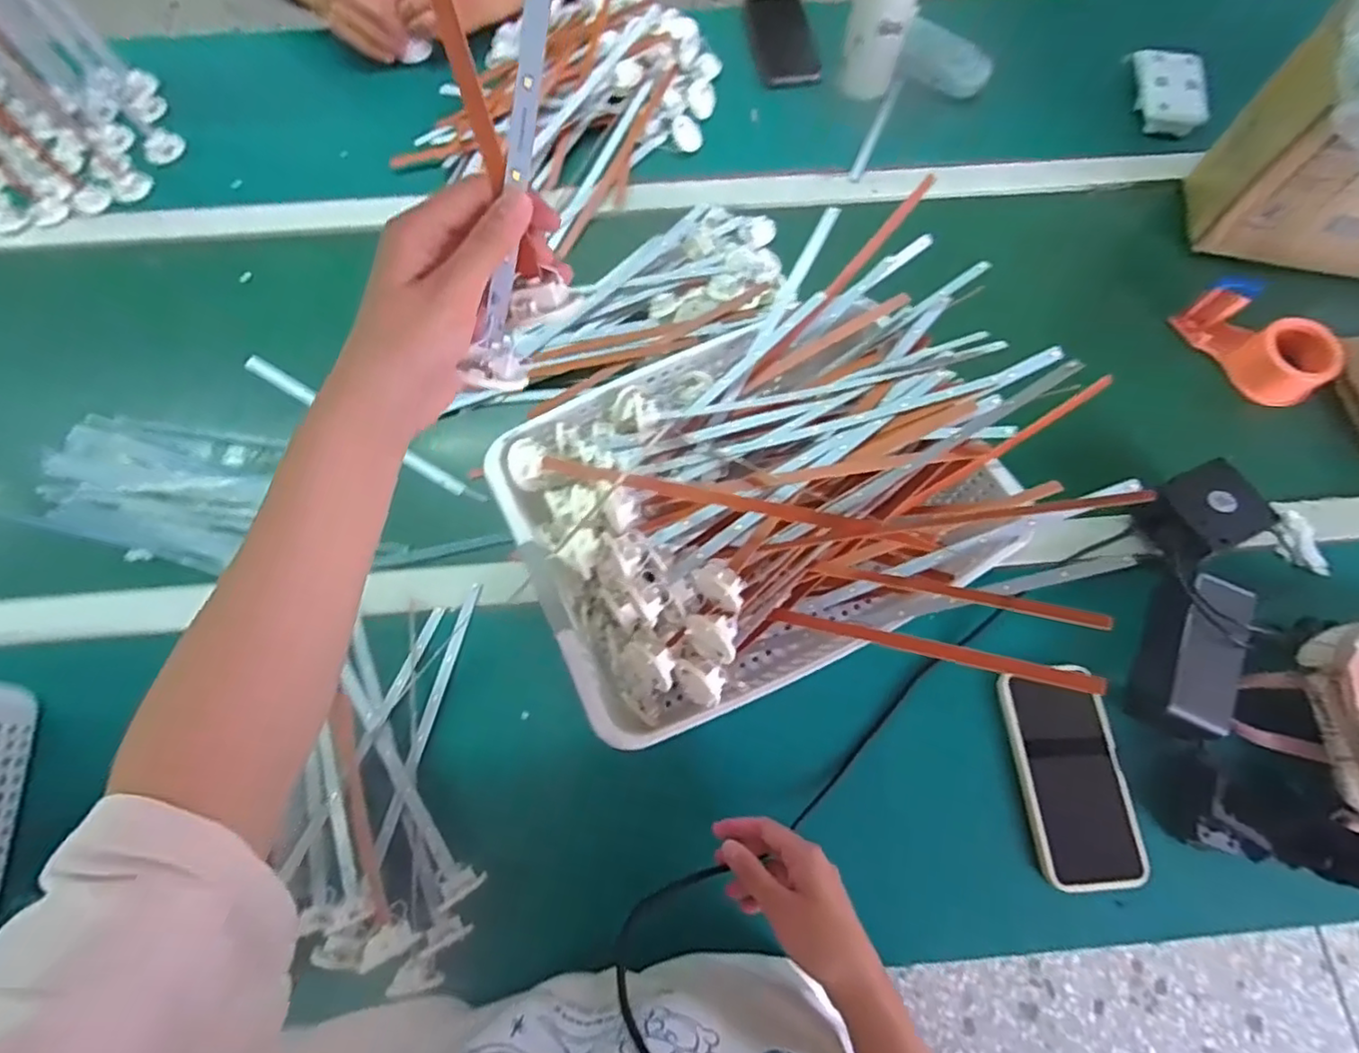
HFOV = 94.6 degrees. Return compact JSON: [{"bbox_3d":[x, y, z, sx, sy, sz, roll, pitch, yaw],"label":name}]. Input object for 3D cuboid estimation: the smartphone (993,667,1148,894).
[{"bbox_3d":[0.317,0.200,0.504,0.080,0.014,0.161,-3,71,-2],"label":"smartphone"}]

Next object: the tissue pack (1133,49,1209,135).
[{"bbox_3d":[0.579,-0.515,0.736,0.075,0.023,0.108,9,71,2],"label":"tissue pack"}]

